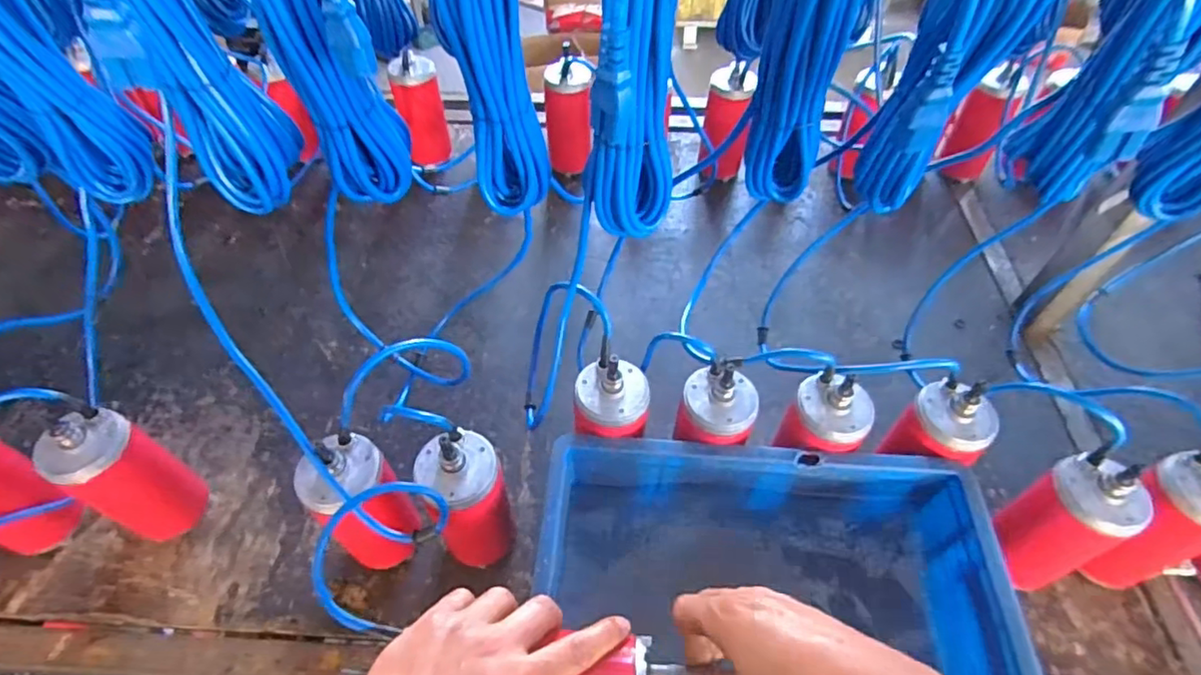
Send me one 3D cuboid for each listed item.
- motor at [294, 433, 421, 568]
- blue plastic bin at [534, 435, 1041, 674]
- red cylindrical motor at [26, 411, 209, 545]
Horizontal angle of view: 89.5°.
[{"bbox_3d":[-0.236,0.168,0.603,0.074,0.189,0.079,0,53,0],"label":"motor"},{"bbox_3d":[0.144,0.267,0.569,0.400,0.162,0.285,3,53,2],"label":"blue plastic bin"},{"bbox_3d":[-0.481,0.143,0.622,0.076,0.186,0.084,19,55,14],"label":"red cylindrical motor"}]

